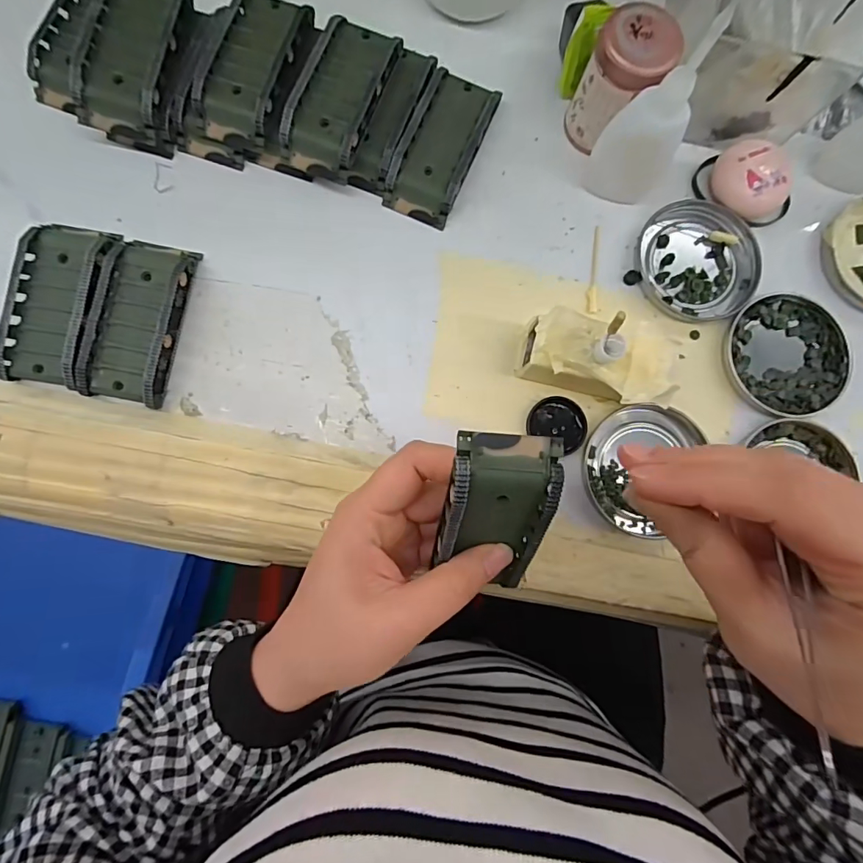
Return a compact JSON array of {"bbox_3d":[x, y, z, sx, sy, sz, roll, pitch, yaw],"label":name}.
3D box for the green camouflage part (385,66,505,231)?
[{"bbox_3d":[0.007,-0.182,0.300,0.044,0.018,0.096,24,84,0],"label":"green camouflage part"}]

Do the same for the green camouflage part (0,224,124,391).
[{"bbox_3d":[-0.216,-0.076,0.272,0.046,0.015,0.095,10,84,-2],"label":"green camouflage part"}]

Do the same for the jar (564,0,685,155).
[{"bbox_3d":[0.112,-0.207,0.286,0.042,0.064,0.045,0,84,-3],"label":"jar"}]

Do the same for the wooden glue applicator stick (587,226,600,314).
[{"bbox_3d":[0.105,-0.105,0.305,0.007,0.004,0.060,9,84,-2],"label":"wooden glue applicator stick"}]

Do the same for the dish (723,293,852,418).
[{"bbox_3d":[0.226,-0.049,0.301,0.077,0.008,0.077,0,84,-3],"label":"dish"}]

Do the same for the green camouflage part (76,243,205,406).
[{"bbox_3d":[-0.171,-0.066,0.276,0.047,0.019,0.096,8,84,-2],"label":"green camouflage part"}]

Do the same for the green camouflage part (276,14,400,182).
[{"bbox_3d":[-0.055,-0.204,0.293,0.047,0.028,0.095,19,84,-1],"label":"green camouflage part"}]

